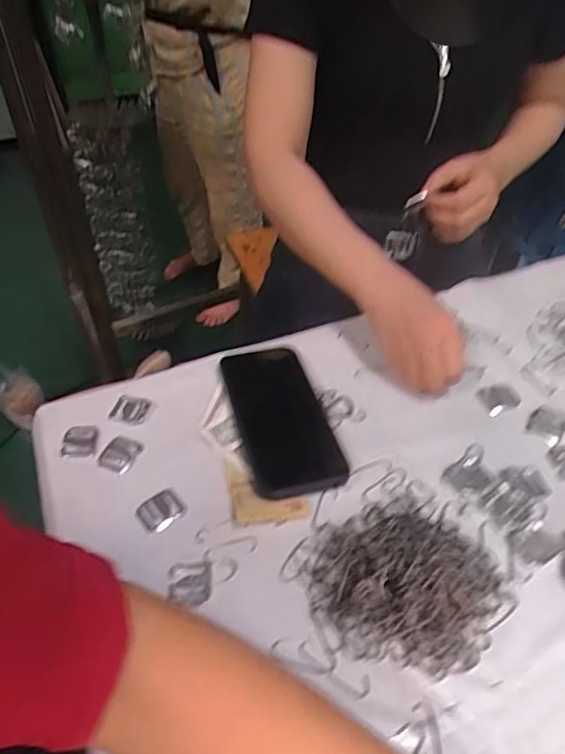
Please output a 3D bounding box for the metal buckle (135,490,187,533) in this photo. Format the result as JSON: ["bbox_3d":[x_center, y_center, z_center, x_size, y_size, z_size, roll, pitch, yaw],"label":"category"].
[{"bbox_3d":[-0.096,0.105,0.445,0.034,0.005,0.030,-27,51,-26],"label":"metal buckle"}]

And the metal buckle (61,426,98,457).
[{"bbox_3d":[-0.176,0.055,0.489,0.030,0.009,0.034,-5,45,-6],"label":"metal buckle"}]

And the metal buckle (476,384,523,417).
[{"bbox_3d":[0.208,0.022,0.535,0.036,0.005,0.033,-10,45,-12],"label":"metal buckle"}]

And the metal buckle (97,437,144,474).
[{"bbox_3d":[-0.137,0.064,0.477,0.027,0.009,0.034,14,46,12],"label":"metal buckle"}]

